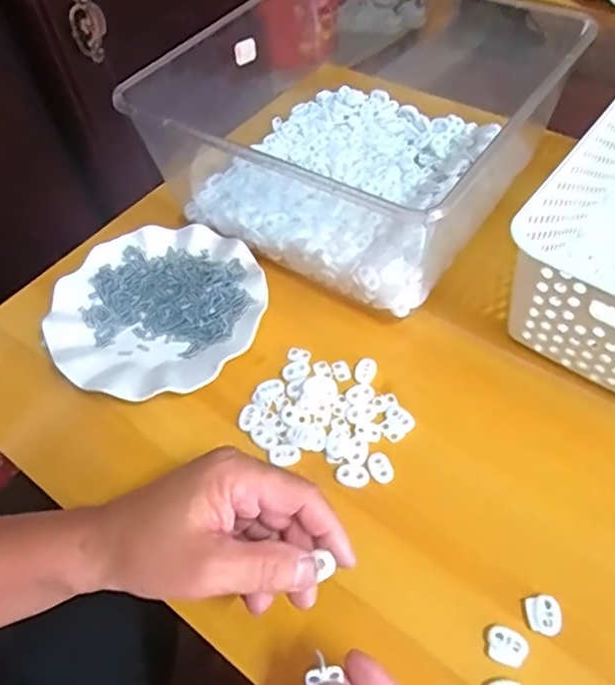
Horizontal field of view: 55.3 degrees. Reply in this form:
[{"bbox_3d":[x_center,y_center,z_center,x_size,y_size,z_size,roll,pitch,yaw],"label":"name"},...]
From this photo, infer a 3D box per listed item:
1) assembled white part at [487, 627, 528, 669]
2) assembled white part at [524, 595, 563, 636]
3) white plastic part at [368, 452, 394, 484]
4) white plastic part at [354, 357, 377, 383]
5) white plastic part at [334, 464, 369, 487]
[{"bbox_3d":[0.116,0.177,0.342,0.022,0.004,0.020,20,57,18],"label":"assembled white part"},{"bbox_3d":[0.142,0.164,0.351,0.020,0.004,0.022,-6,53,0],"label":"assembled white part"},{"bbox_3d":[0.052,0.088,0.415,0.016,0.004,0.022,-16,54,-7],"label":"white plastic part"},{"bbox_3d":[0.046,0.023,0.465,0.016,0.004,0.026,11,55,13],"label":"white plastic part"},{"bbox_3d":[0.032,0.094,0.415,0.023,0.004,0.015,3,53,7],"label":"white plastic part"}]

